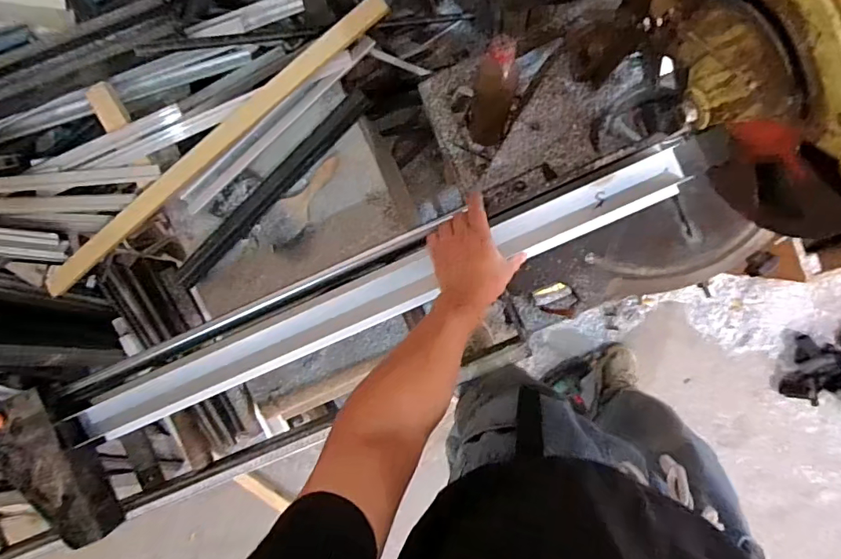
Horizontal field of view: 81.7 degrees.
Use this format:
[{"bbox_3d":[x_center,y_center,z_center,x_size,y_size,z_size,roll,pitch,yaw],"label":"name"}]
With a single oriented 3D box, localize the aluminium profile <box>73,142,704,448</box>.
[{"bbox_3d":[-0.078,0.037,0.722,0.961,0.060,0.070,-24,91,6],"label":"aluminium profile"}]

